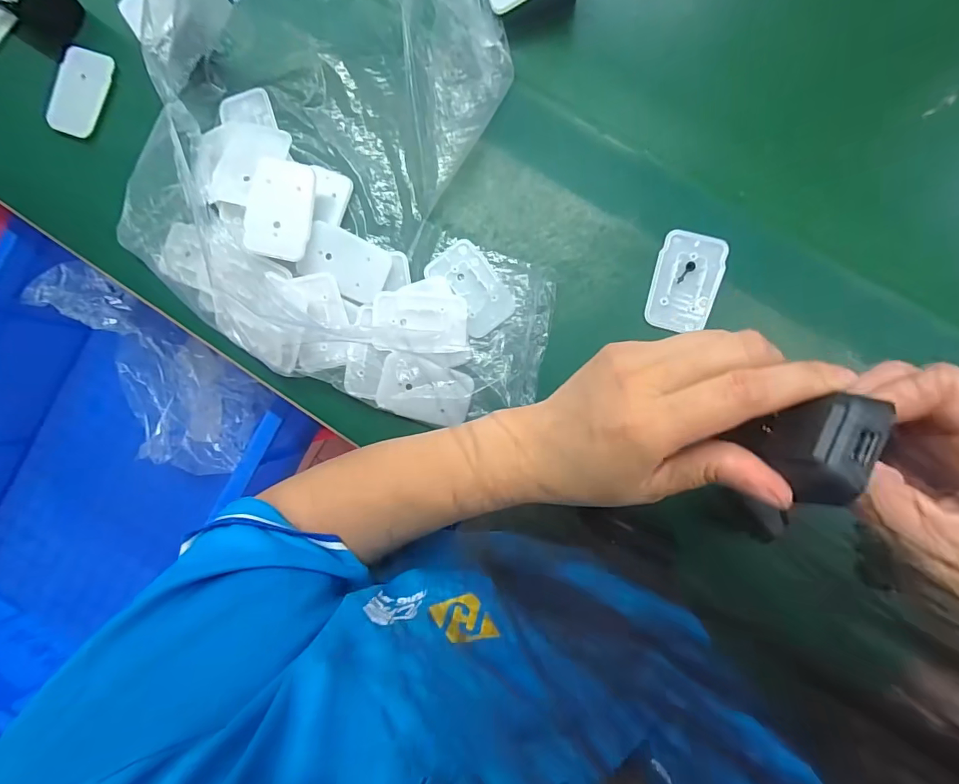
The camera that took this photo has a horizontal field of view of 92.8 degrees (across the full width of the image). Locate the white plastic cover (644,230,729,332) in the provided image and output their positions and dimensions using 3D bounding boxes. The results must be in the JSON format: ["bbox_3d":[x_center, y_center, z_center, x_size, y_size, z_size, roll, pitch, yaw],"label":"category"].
[{"bbox_3d":[0.148,-0.079,0.326,0.045,0.006,0.068,13,90,5],"label":"white plastic cover"}]

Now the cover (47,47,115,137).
[{"bbox_3d":[-0.327,-0.246,0.375,0.044,0.008,0.069,17,91,5],"label":"cover"}]

